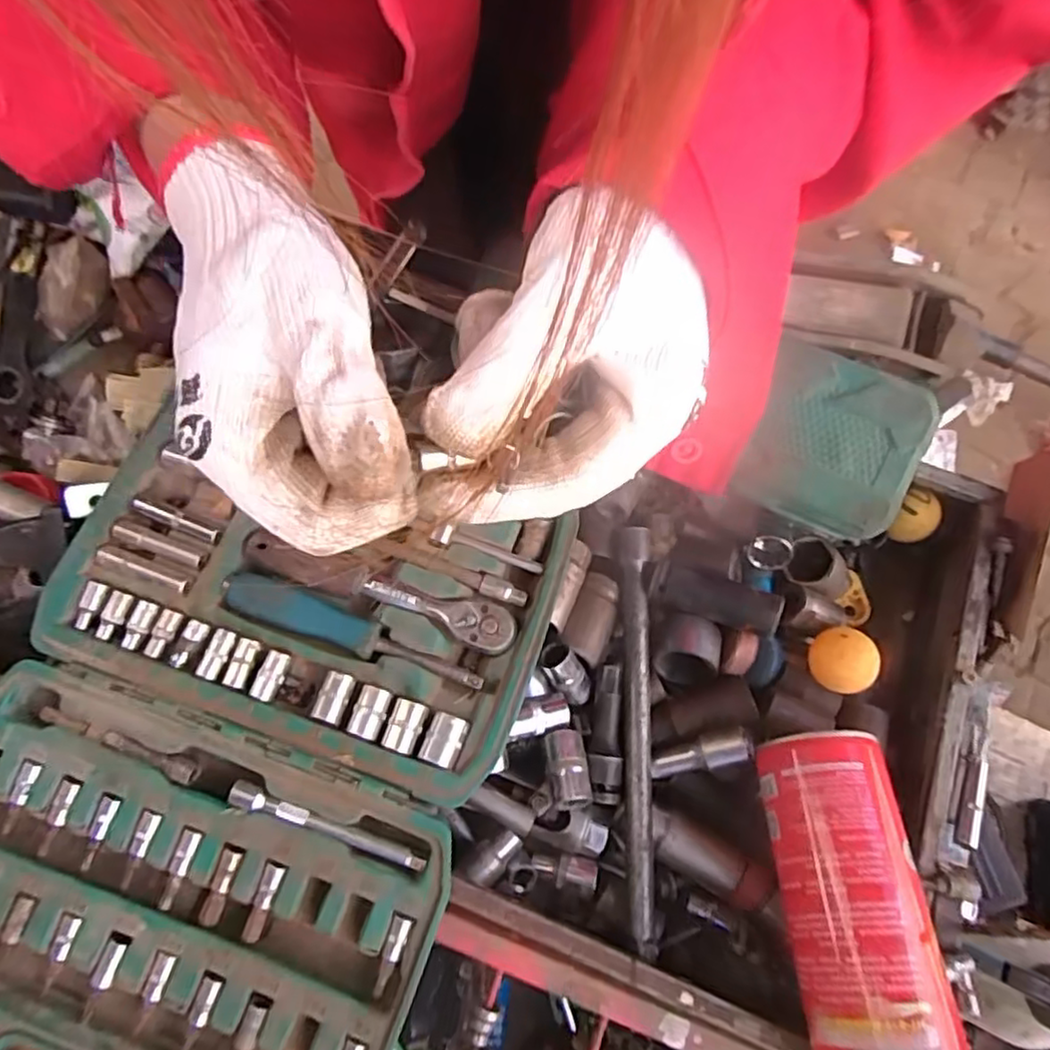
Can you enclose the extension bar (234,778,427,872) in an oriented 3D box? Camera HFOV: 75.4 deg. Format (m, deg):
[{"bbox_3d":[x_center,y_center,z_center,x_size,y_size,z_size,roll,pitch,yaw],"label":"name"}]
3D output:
[{"bbox_3d":[-0.095,0.146,0.328,0.098,0.011,0.010,20,71,4],"label":"extension bar"}]

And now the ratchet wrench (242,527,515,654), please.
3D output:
[{"bbox_3d":[-0.079,0.032,0.368,0.153,0.018,0.027,20,71,4],"label":"ratchet wrench"}]

